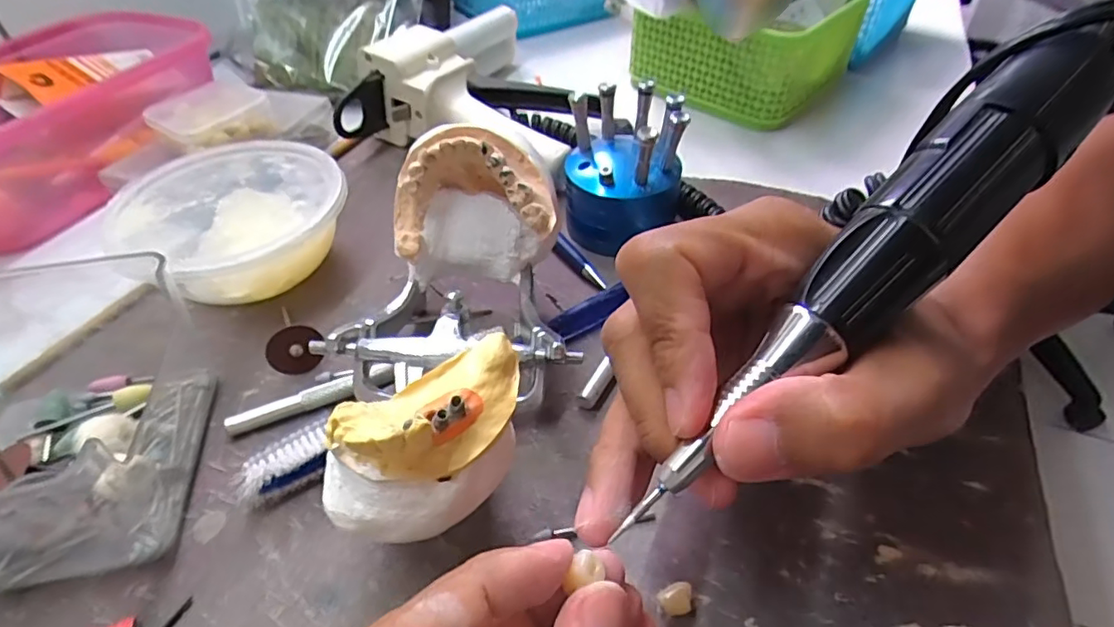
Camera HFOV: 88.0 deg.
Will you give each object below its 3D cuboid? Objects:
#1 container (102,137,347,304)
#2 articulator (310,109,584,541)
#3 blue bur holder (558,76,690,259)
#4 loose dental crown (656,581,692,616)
[{"bbox_3d":[-0.156,-0.042,0.286,0.100,0.042,0.105,0,45,0],"label":"container"},{"bbox_3d":[-0.038,0.002,0.218,0.092,0.075,0.163,-7,46,-7],"label":"articulator"},{"bbox_3d":[0.034,-0.073,0.295,0.057,0.067,0.053,8,46,8],"label":"blue bur holder"},{"bbox_3d":[0.037,0.090,0.181,0.011,0.005,0.009,-12,47,-12],"label":"loose dental crown"}]

